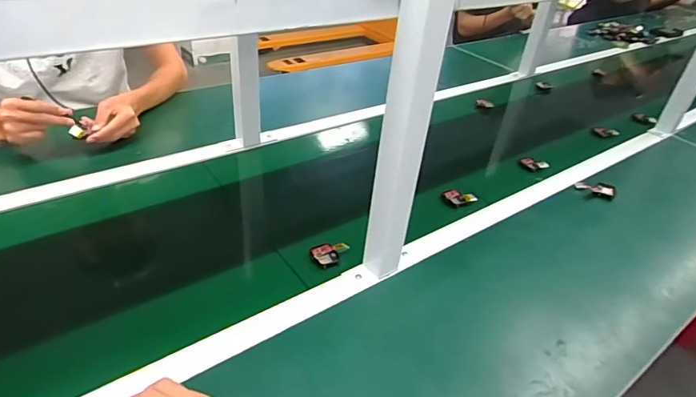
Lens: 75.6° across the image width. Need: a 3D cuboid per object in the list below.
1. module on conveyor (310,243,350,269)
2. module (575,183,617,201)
[{"bbox_3d":[-0.026,0.085,0.696,0.056,0.014,0.043,-11,40,-21],"label":"module on conveyor"},{"bbox_3d":[0.500,-0.021,0.910,0.074,0.013,0.033,14,35,34],"label":"module"}]

